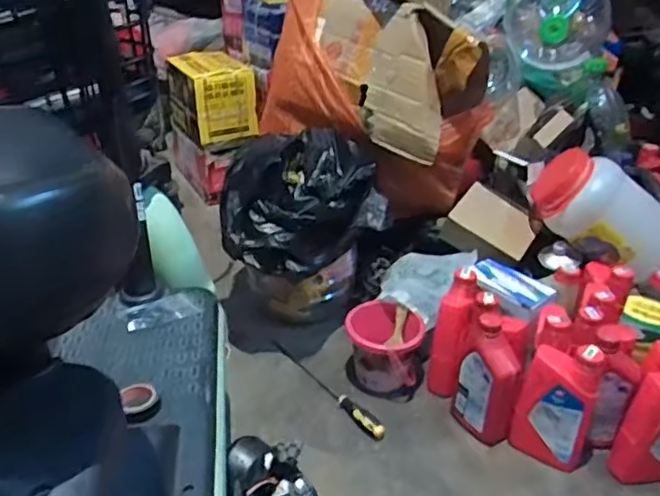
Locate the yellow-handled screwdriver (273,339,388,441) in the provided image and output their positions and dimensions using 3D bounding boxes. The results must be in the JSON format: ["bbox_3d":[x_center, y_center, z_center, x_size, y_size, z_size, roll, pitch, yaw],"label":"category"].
[{"bbox_3d":[-0.008,0.259,1.194,0.021,0.027,0.336,-19,37,-32],"label":"yellow-handled screwdriver"}]

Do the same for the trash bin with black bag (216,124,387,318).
[{"bbox_3d":[-0.056,-0.024,1.320,0.305,0.382,0.382,3,30,1],"label":"trash bin with black bag"}]

